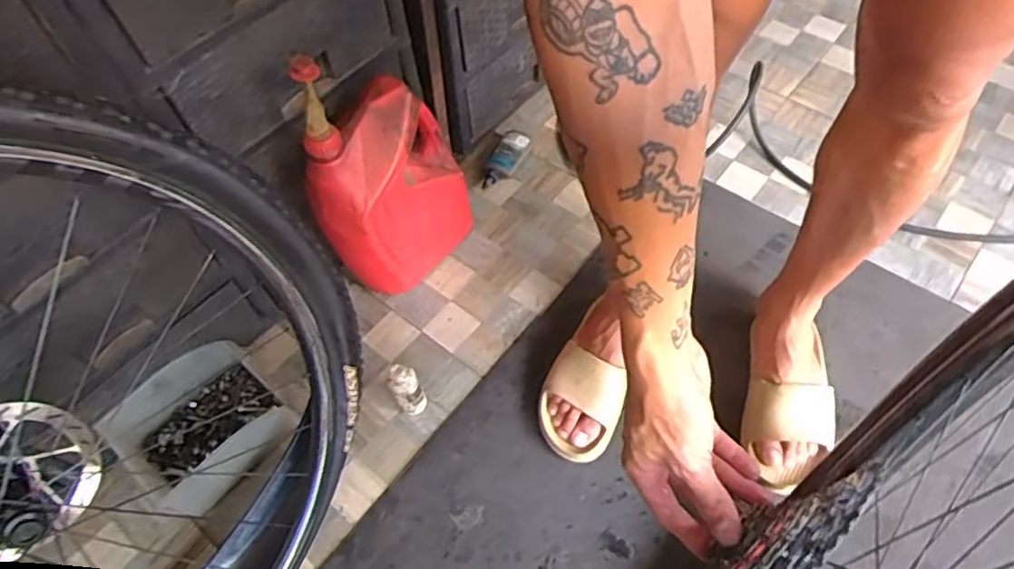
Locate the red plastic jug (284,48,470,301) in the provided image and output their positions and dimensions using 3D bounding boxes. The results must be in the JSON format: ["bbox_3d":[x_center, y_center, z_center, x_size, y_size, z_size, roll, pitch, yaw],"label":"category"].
[{"bbox_3d":[-0.174,-0.153,0.930,0.126,0.382,0.232,29,63,19],"label":"red plastic jug"}]

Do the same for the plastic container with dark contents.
[{"bbox_3d":[-0.408,0.185,0.860,0.174,0.079,0.208,34,65,22],"label":"plastic container with dark contents"}]

